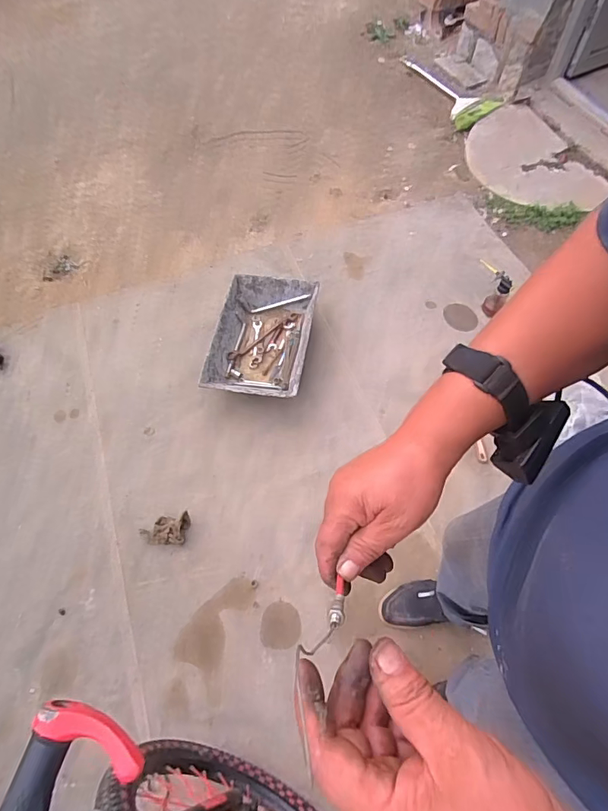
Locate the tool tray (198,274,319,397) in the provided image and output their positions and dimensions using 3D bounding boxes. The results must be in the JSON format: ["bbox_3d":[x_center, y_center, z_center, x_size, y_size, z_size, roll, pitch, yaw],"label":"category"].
[{"bbox_3d":[-0.140,-0.225,1.454,0.315,0.131,0.427,7,61,6],"label":"tool tray"}]

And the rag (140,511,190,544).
[{"bbox_3d":[-0.389,0.349,1.216,0.136,0.043,0.084,-4,61,0],"label":"rag"}]

